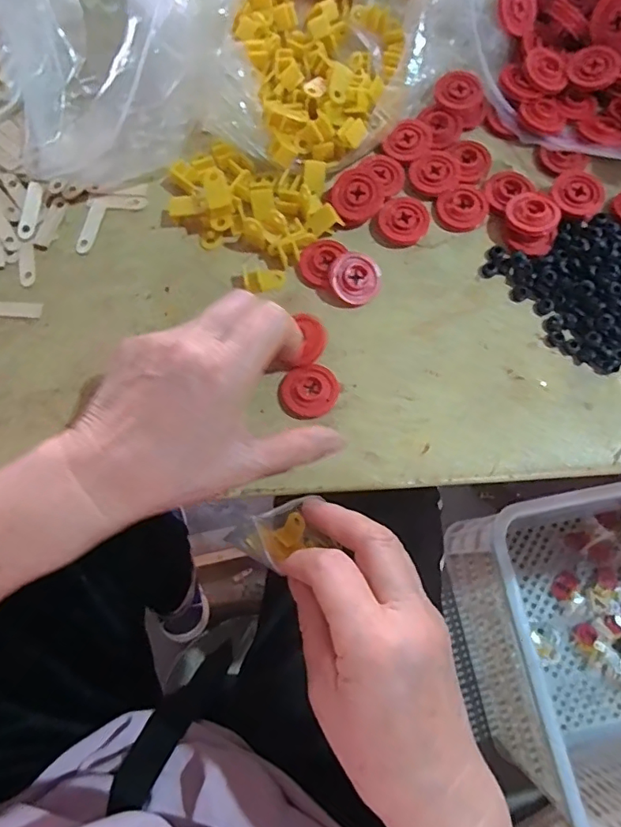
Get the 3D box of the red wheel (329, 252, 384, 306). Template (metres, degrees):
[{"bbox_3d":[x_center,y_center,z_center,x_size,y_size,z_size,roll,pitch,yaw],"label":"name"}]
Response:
[{"bbox_3d":[0.029,-0.084,0.326,0.032,0.006,0.032,-1,93,-10],"label":"red wheel"}]

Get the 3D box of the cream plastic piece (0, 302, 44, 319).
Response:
[{"bbox_3d":[-0.187,-0.065,0.328,0.036,0.004,0.010,2,75,2],"label":"cream plastic piece"}]

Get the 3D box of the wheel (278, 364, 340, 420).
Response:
[{"bbox_3d":[-0.001,-0.012,0.308,0.035,0.009,0.029,-14,75,-3],"label":"wheel"}]

